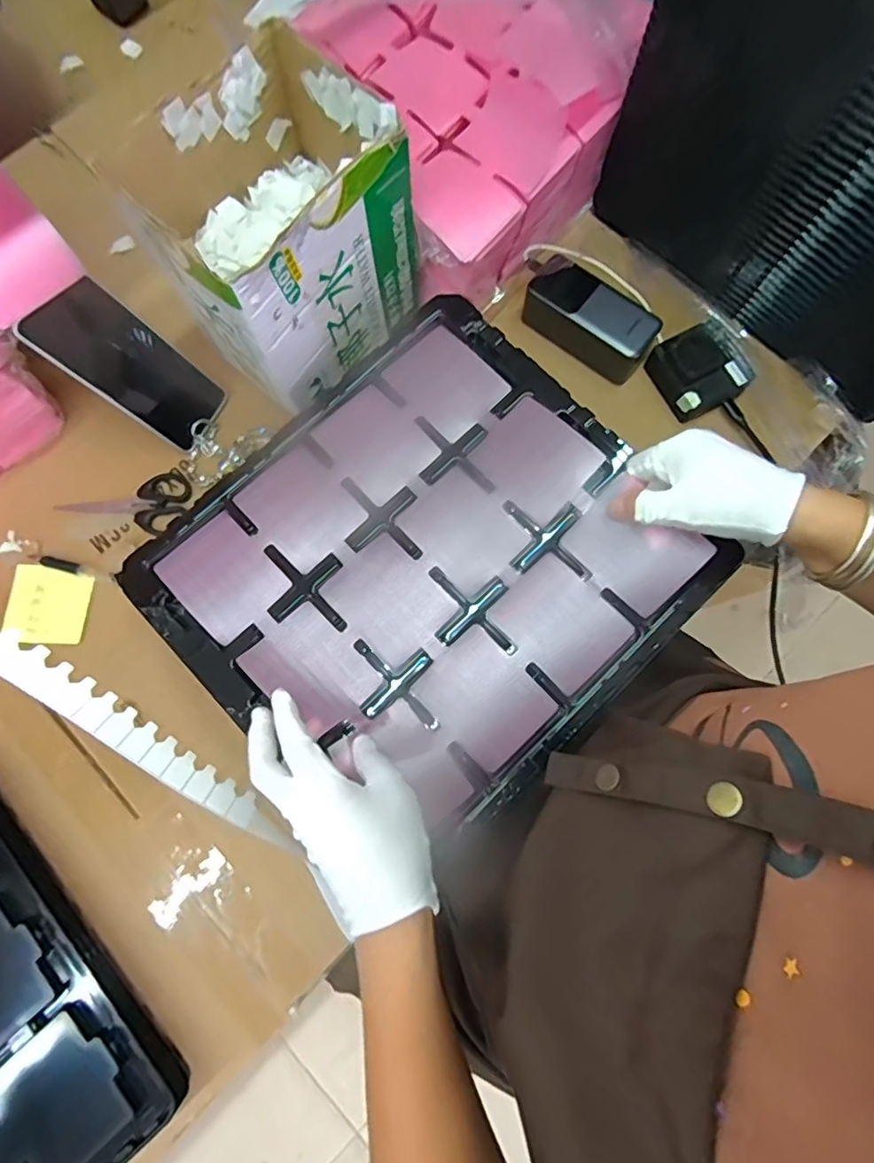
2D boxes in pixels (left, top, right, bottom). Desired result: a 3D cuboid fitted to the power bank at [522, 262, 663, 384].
[{"bbox_3d":[0.154,-0.263,0.555,0.129,0.060,0.062,36,81,6],"label":"power bank"}]

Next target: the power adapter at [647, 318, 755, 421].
[{"bbox_3d":[0.261,-0.209,0.545,0.078,0.037,0.081,-26,80,-5],"label":"power adapter"}]

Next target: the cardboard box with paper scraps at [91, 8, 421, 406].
[{"bbox_3d":[-0.126,-0.288,0.470,0.154,0.171,0.178,43,82,8],"label":"cardboard box with paper scraps"}]

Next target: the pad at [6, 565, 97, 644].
[{"bbox_3d":[-0.375,0.023,0.531,0.074,0.010,0.073,5,77,3],"label":"pad"}]

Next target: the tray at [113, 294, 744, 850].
[{"bbox_3d":[-0.008,-0.015,0.427,0.359,0.030,0.335,-44,80,-8],"label":"tray"}]

